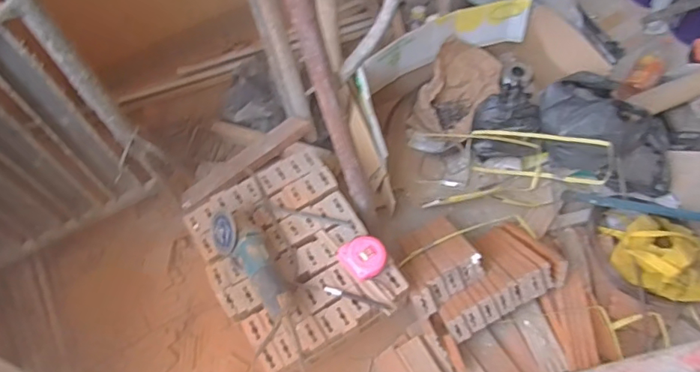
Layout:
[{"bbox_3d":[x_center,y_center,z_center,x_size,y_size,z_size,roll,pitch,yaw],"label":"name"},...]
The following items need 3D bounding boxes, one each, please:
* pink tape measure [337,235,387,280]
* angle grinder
[{"bbox_3d":[0.029,0.148,1.044,0.092,0.048,0.093,-32,67,-13],"label":"pink tape measure"},{"bbox_3d":[-0.197,0.158,1.031,0.080,0.088,0.250,-40,68,-16],"label":"angle grinder"}]

